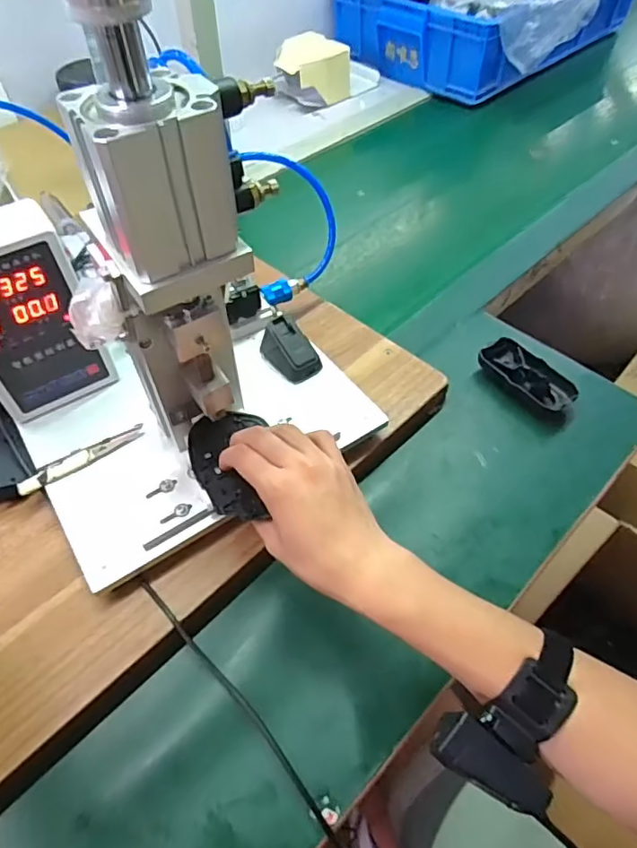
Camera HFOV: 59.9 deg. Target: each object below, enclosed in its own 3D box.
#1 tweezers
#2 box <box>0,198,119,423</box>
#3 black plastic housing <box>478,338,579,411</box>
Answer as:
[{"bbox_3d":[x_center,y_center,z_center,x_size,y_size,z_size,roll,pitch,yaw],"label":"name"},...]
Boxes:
[{"bbox_3d":[-0.219,0.032,0.515,0.116,0.010,0.022,-29,58,-20],"label":"tweezers"},{"bbox_3d":[-0.268,-0.099,0.500,0.107,0.175,0.066,-28,57,-19],"label":"box"},{"bbox_3d":[0.233,-0.053,0.618,0.051,0.025,0.103,-30,58,-20],"label":"black plastic housing"}]

